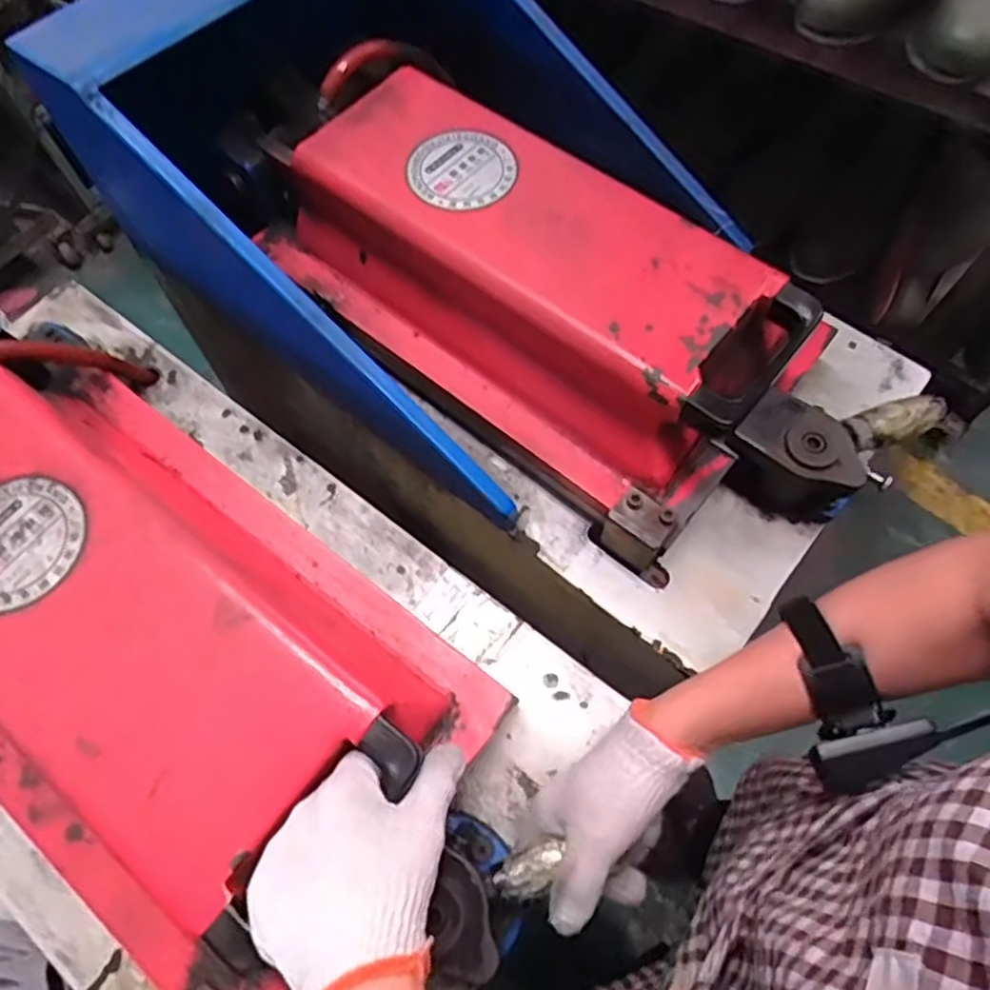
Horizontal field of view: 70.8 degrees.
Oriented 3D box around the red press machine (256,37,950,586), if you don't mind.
[{"bbox_3d":[0.057,-0.188,0.640,0.616,0.140,0.278,40,72,15],"label":"red press machine"}]

